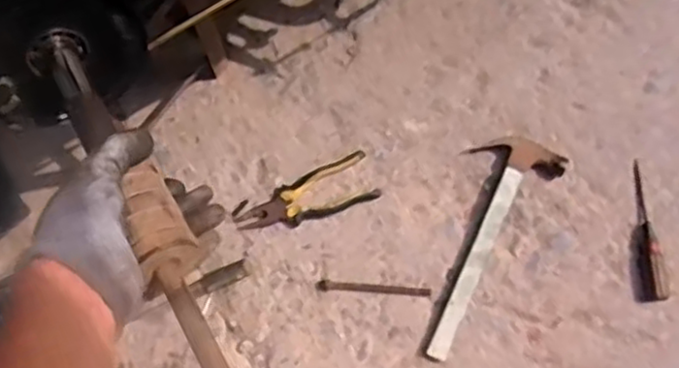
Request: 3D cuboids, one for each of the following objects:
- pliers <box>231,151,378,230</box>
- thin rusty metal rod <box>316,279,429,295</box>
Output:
[{"bbox_3d":[-0.050,0.020,1.020,0.198,0.027,0.067,-20,80,-3],"label":"pliers"},{"bbox_3d":[0.047,0.140,0.978,0.154,0.016,0.015,3,79,1],"label":"thin rusty metal rod"}]

